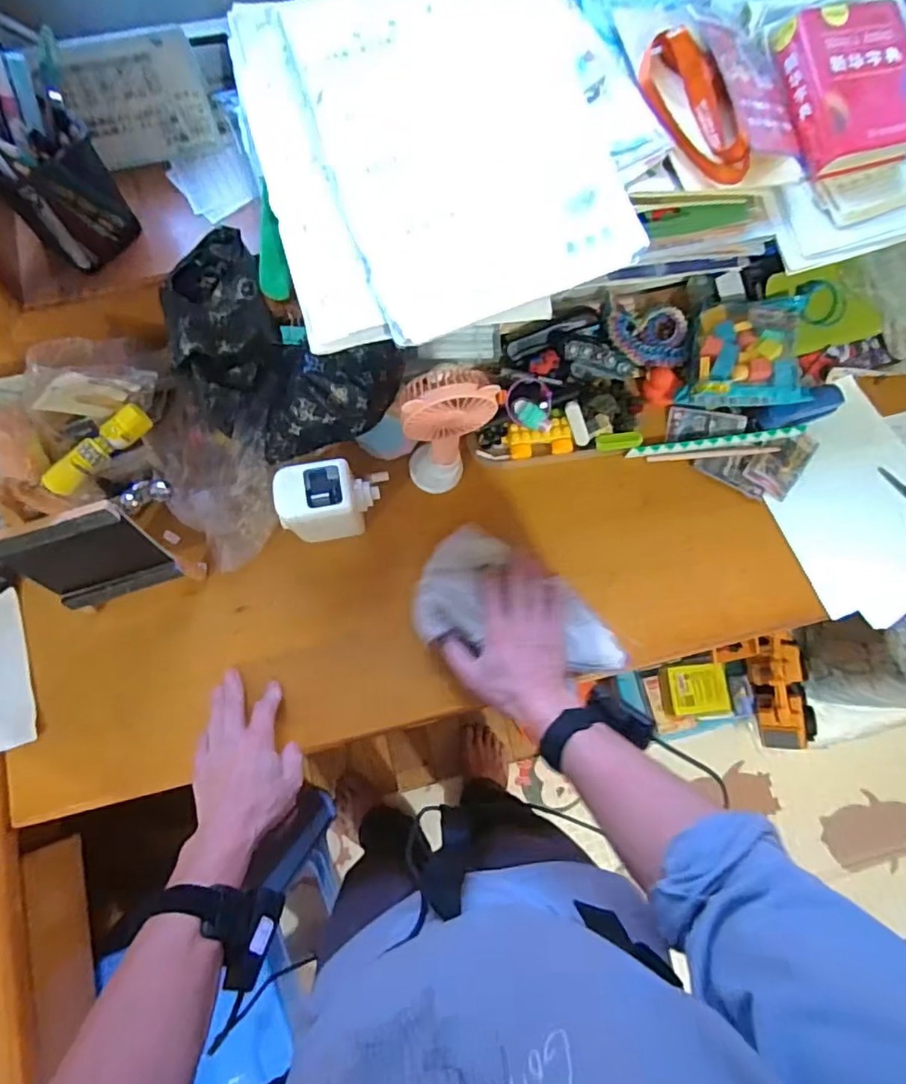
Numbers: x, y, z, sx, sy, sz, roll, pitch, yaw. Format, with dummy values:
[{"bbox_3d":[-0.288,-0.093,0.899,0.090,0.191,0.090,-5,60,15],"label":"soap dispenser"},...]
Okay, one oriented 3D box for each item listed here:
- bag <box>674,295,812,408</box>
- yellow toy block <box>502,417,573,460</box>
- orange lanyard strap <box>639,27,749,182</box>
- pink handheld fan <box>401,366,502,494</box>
[{"bbox_3d":[0.340,-0.227,0.698,0.119,0.056,0.146,9,77,1],"label":"bag"},{"bbox_3d":[0.100,-0.120,0.698,0.084,0.037,0.034,-4,77,-2],"label":"yellow toy block"},{"bbox_3d":[0.200,-0.356,0.482,0.069,0.019,0.129,-27,91,-12],"label":"orange lanyard strap"},{"bbox_3d":[-0.005,-0.109,0.601,0.088,0.207,0.053,3,77,0],"label":"pink handheld fan"}]

